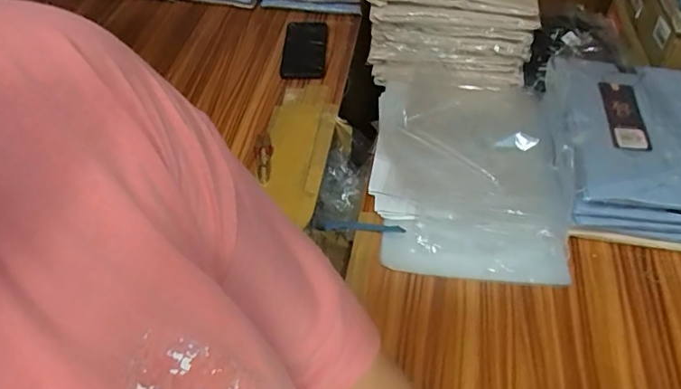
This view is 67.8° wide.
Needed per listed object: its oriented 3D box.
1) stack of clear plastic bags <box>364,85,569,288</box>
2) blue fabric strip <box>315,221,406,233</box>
[{"bbox_3d":[0.175,-0.052,0.709,0.251,0.100,0.337,5,49,6],"label":"stack of clear plastic bags"},{"bbox_3d":[0.025,0.043,0.677,0.123,0.009,0.016,2,47,25],"label":"blue fabric strip"}]

